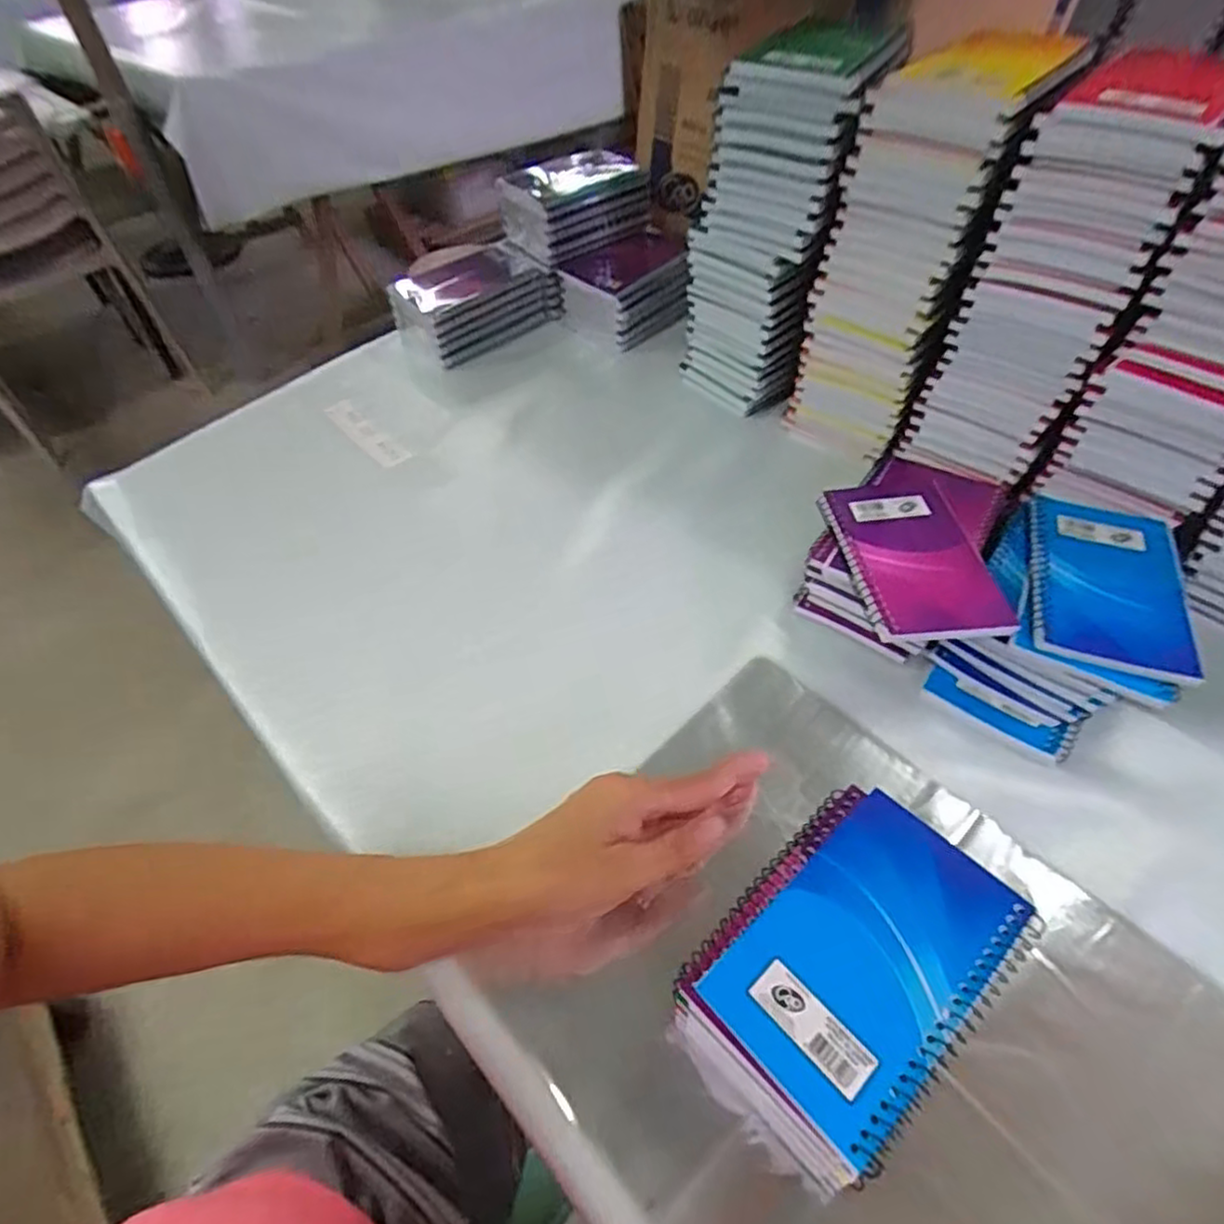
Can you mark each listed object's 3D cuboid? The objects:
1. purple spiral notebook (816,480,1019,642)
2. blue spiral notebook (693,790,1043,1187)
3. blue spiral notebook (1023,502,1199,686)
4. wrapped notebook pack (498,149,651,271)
[{"bbox_3d":[0.193,-0.037,0.436,0.085,0.012,0.134,-5,50,0],"label":"purple spiral notebook"},{"bbox_3d":[0.111,0.145,0.288,0.129,0.006,0.082,-36,56,-23],"label":"blue spiral notebook"},{"bbox_3d":[0.302,-0.022,0.413,0.083,0.011,0.134,14,53,16],"label":"blue spiral notebook"},{"bbox_3d":[-0.042,-0.436,0.728,0.154,0.068,0.093,-36,57,-23],"label":"wrapped notebook pack"}]

